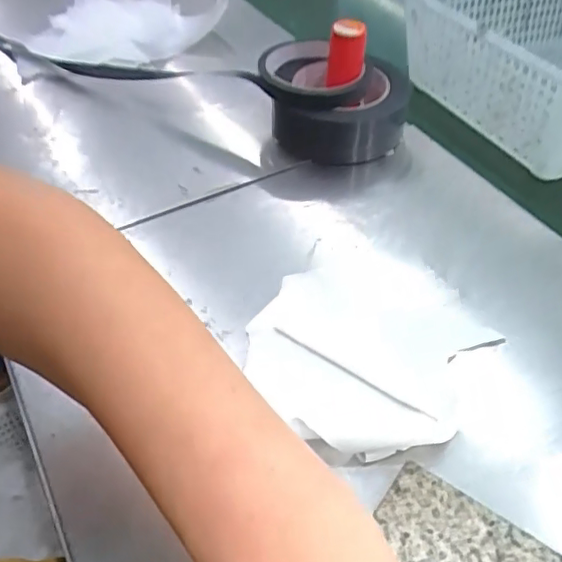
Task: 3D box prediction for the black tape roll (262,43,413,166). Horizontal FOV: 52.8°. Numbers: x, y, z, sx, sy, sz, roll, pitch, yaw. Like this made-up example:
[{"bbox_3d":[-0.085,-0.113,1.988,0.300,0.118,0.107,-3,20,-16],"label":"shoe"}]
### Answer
[{"bbox_3d":[0.047,-0.167,0.527,0.136,0.056,0.120,11,49,8],"label":"black tape roll"}]

